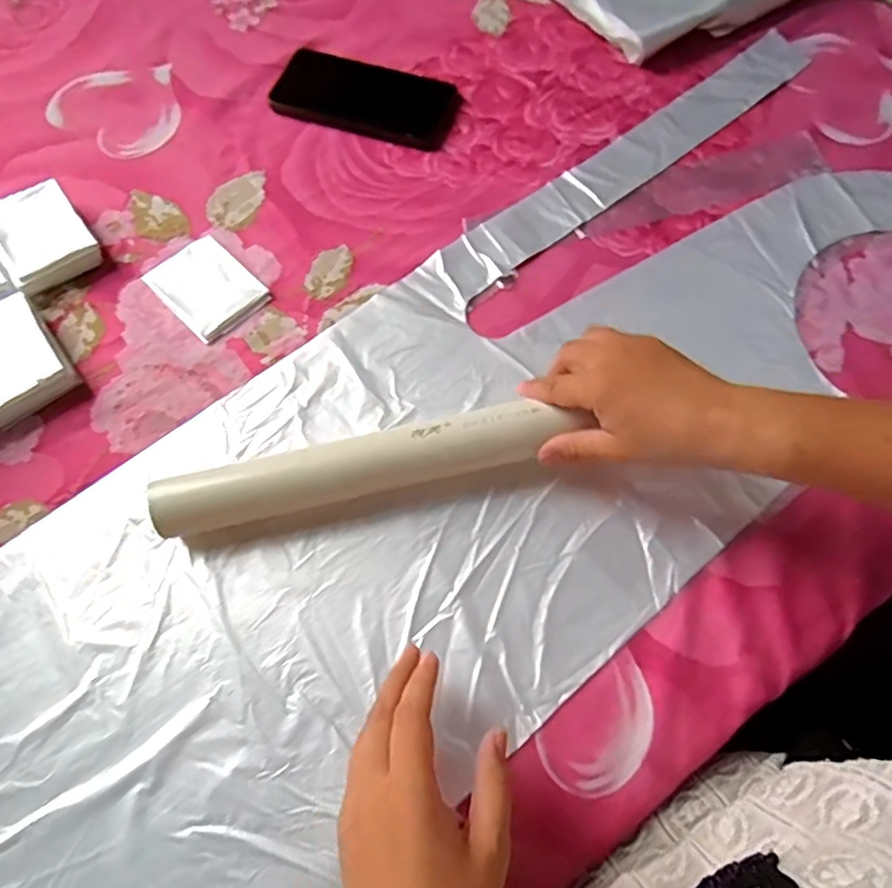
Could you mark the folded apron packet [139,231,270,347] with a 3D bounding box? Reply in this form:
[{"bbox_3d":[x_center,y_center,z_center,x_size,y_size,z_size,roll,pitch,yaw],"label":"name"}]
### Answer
[{"bbox_3d":[-0.188,-0.124,0.469,0.086,0.004,0.065,43,74,16],"label":"folded apron packet"}]

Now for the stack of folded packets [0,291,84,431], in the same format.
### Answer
[{"bbox_3d":[-0.321,-0.063,0.438,0.066,0.027,0.090,-37,72,-13],"label":"stack of folded packets"}]

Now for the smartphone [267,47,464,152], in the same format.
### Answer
[{"bbox_3d":[-0.073,-0.322,0.553,0.166,0.015,0.075,16,69,7],"label":"smartphone"}]

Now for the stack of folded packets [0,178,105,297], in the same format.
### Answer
[{"bbox_3d":[-0.324,-0.166,0.478,0.066,0.028,0.083,-35,72,-13],"label":"stack of folded packets"}]

